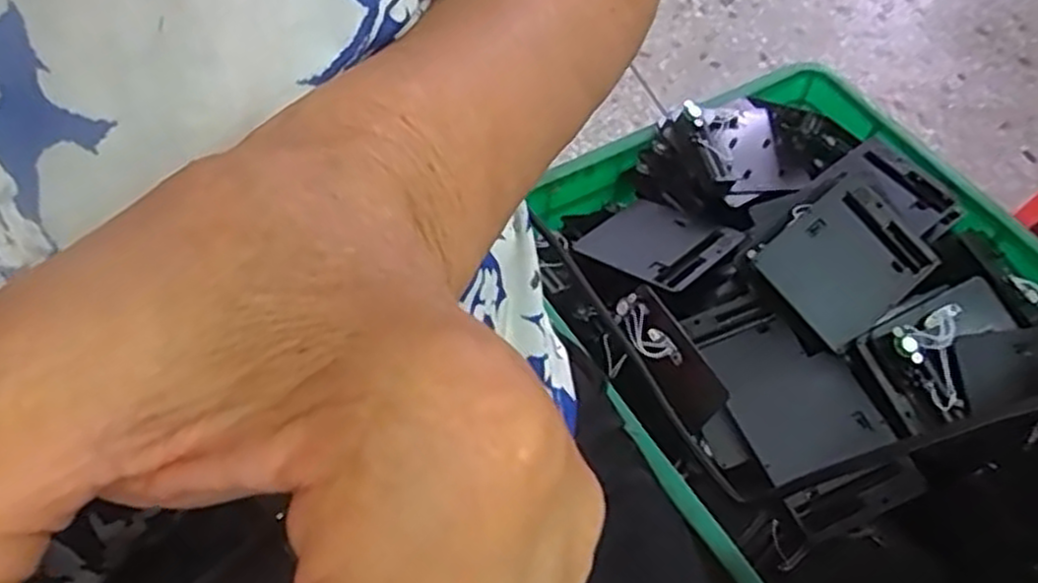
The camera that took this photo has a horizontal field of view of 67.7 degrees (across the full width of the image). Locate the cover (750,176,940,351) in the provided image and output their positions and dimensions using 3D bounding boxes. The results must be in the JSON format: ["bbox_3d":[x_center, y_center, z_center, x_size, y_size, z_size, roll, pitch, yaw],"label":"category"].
[{"bbox_3d":[0.290,-0.028,0.689,0.131,0.013,0.111,-37,77,-10],"label":"cover"}]

